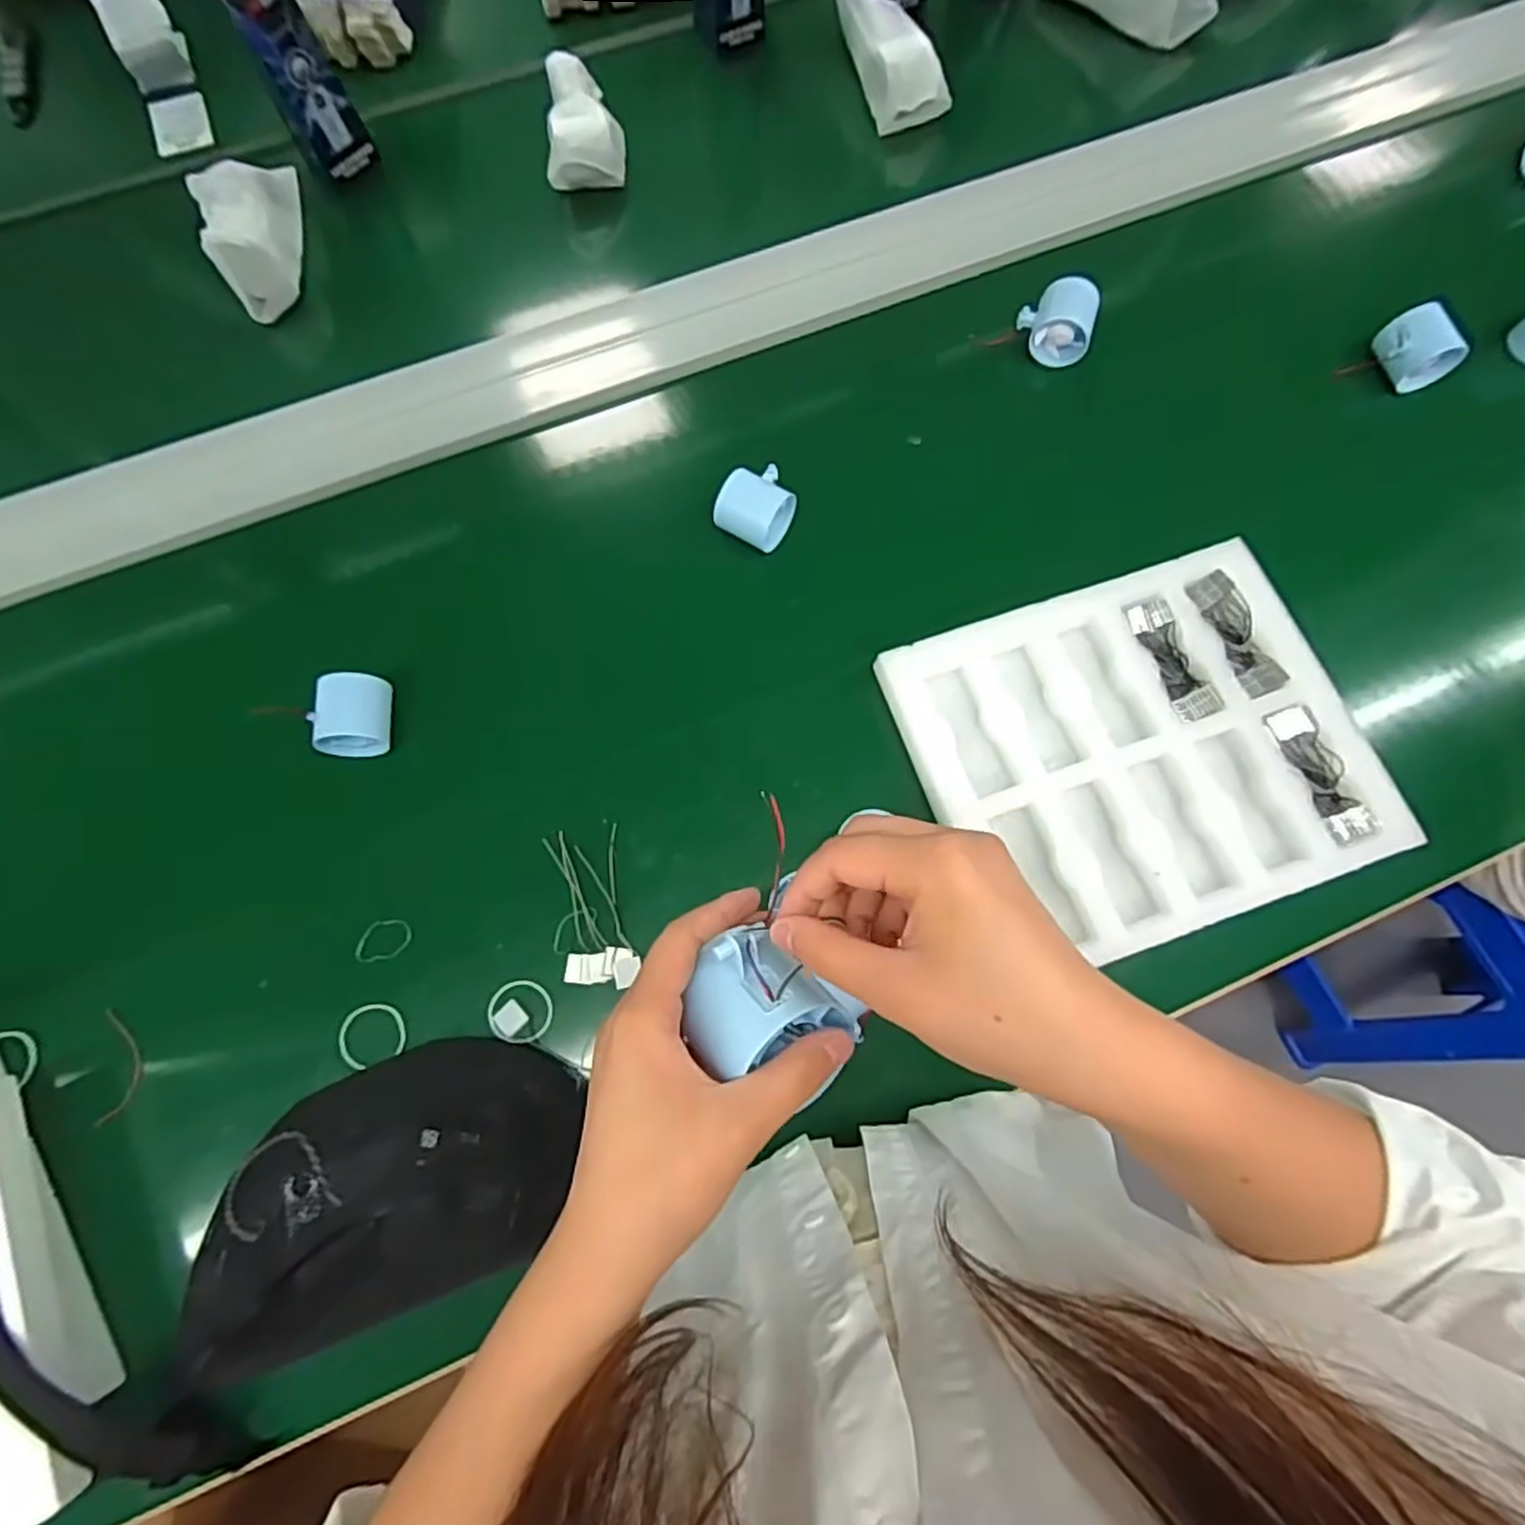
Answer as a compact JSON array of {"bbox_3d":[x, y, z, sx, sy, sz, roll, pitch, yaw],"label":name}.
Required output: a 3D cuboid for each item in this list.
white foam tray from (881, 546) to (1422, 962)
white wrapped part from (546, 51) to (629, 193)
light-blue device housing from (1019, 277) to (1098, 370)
[{"bbox_3d":[0.289,-0.011,0.585,0.318,0.034,0.273,-19,75,-5],"label":"white foam tray"},{"bbox_3d":[-0.188,-0.688,0.788,0.079,0.052,0.158,-3,74,0],"label":"white wrapped part"},{"bbox_3d":[0.283,-0.427,0.720,0.066,0.046,0.056,15,75,5],"label":"light-blue device housing"}]

